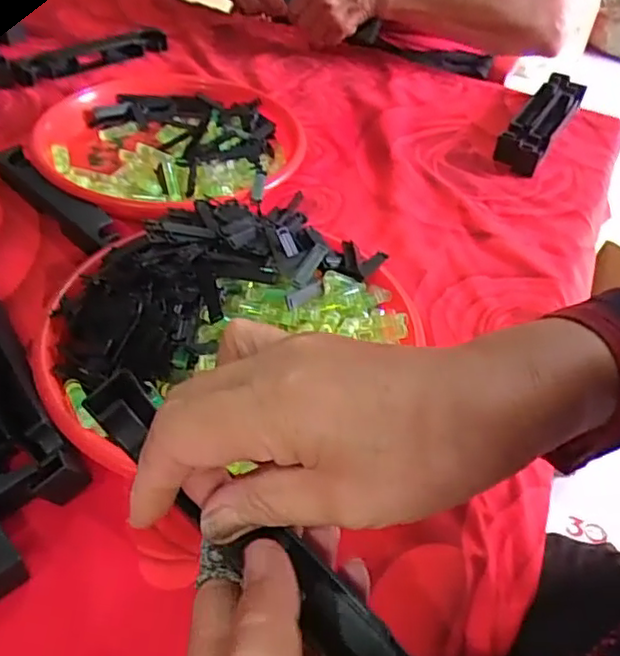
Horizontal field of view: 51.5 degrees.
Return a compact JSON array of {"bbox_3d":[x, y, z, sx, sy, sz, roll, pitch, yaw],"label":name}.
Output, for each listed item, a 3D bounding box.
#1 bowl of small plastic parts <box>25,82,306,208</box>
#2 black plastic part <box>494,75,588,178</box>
[{"bbox_3d":[-0.134,-0.182,0.617,0.237,0.041,0.229,4,44,-3],"label":"bowl of small plastic parts"},{"bbox_3d":[0.275,-0.248,0.759,0.049,0.036,0.253,26,47,19],"label":"black plastic part"}]

